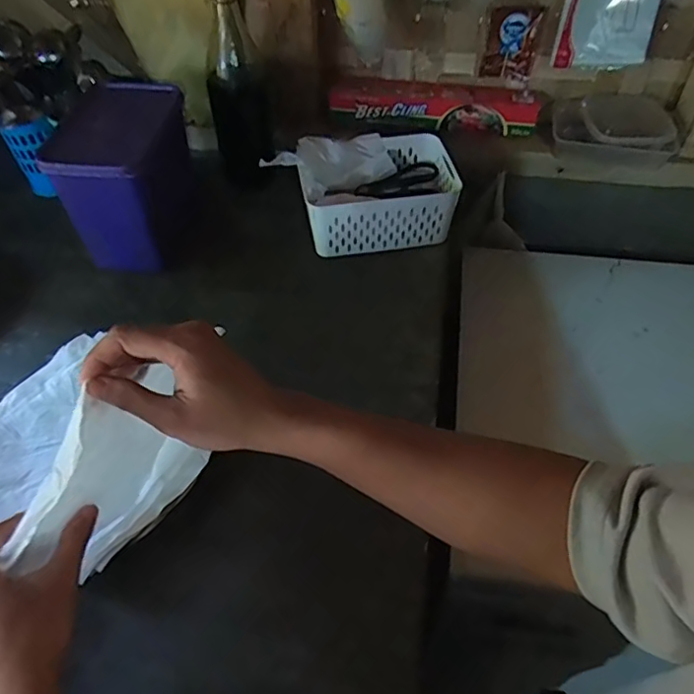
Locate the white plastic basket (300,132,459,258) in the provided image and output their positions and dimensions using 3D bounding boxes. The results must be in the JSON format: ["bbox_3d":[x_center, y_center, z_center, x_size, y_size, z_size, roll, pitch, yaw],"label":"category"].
[{"bbox_3d":[0.043,-0.219,0.795,0.205,0.077,0.151,-8,50,-6],"label":"white plastic basket"}]

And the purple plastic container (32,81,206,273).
[{"bbox_3d":[-0.271,-0.221,0.740,0.104,0.177,0.187,6,50,5],"label":"purple plastic container"}]

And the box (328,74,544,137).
[{"bbox_3d":[0.134,-0.375,0.879,0.311,0.052,0.065,11,51,10],"label":"box"}]

